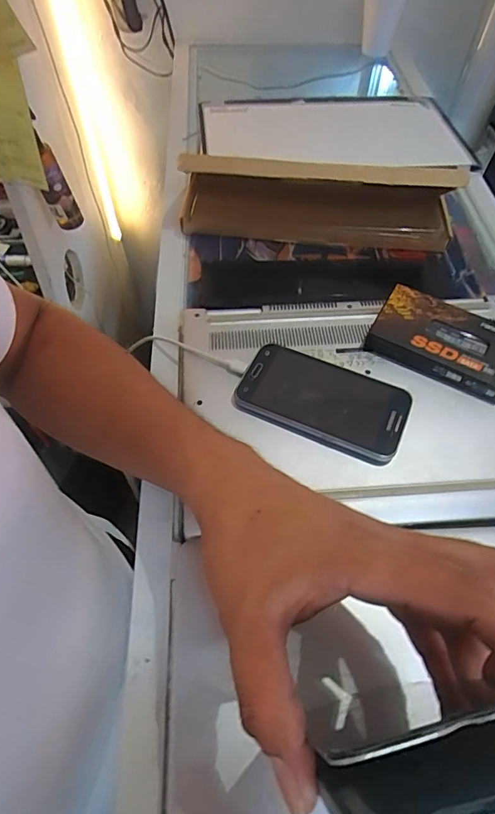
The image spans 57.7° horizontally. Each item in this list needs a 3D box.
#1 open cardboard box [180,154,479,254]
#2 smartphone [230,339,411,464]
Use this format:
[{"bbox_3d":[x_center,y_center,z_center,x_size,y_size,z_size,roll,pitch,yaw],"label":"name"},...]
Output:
[{"bbox_3d":[0.075,-0.241,0.487,0.282,0.087,0.107,4,57,3],"label":"open cardboard box"},{"bbox_3d":[0.059,-0.006,0.354,0.128,0.012,0.068,21,59,14],"label":"smartphone"}]

